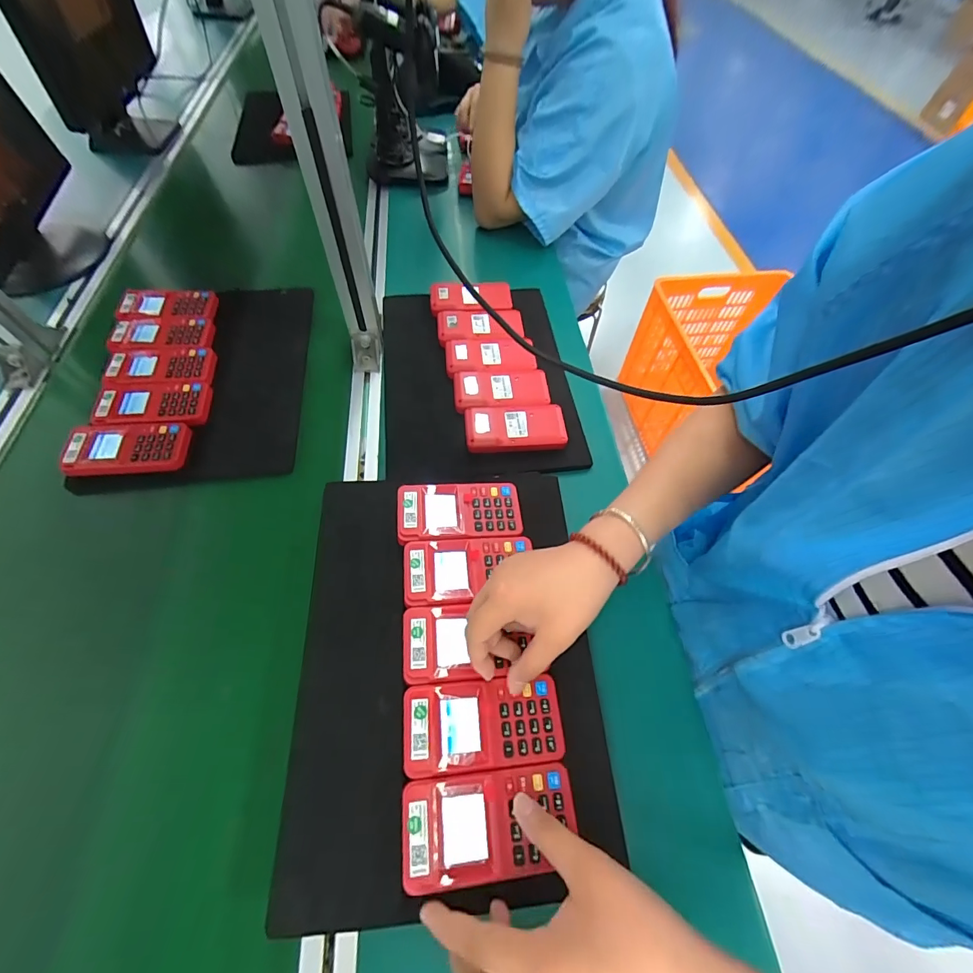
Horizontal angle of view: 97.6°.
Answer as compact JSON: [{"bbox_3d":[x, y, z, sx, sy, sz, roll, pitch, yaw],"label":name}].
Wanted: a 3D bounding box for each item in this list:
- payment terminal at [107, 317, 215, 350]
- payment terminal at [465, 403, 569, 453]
[{"bbox_3d":[-0.448,-0.211,0.588,0.130,0.014,0.067,-7,62,-7],"label":"payment terminal"},{"bbox_3d":[0.036,-0.073,0.534,0.122,0.022,0.062,-3,62,-5],"label":"payment terminal"}]

